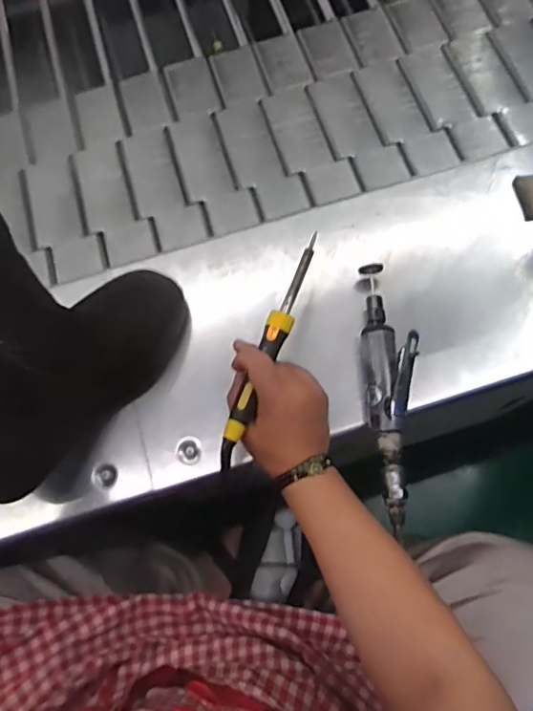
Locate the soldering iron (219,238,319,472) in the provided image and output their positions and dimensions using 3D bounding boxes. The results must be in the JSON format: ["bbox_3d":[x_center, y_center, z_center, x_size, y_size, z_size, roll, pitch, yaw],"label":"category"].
[{"bbox_3d":[0.004,-0.009,0.497,0.020,0.018,0.231,20,76,9],"label":"soldering iron"}]

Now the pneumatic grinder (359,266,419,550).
[{"bbox_3d":[0.118,0.029,0.513,0.050,0.046,0.258,0,70,2],"label":"pneumatic grinder"}]

